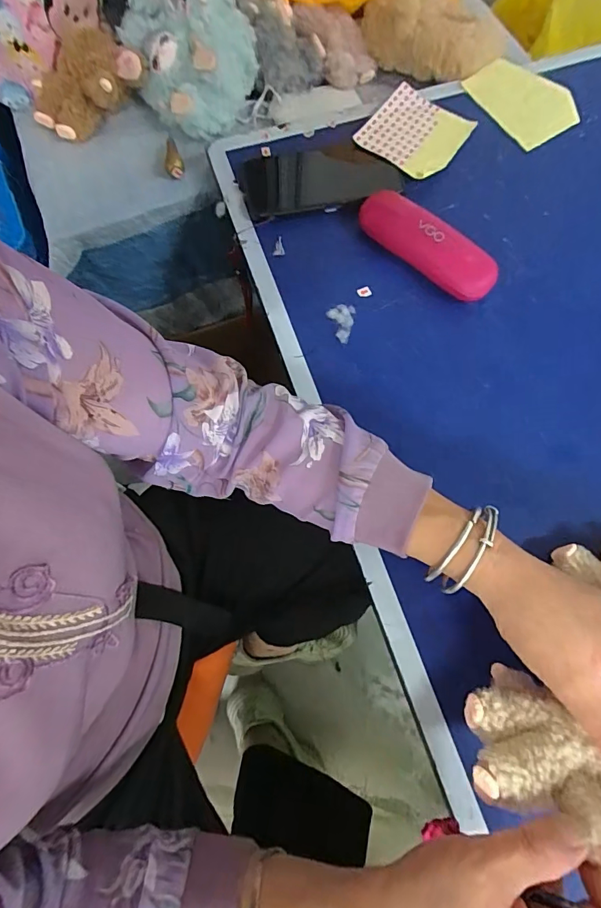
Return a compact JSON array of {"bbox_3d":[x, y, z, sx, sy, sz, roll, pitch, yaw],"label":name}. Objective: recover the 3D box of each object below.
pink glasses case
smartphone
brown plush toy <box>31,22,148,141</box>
[{"bbox_3d":[0.125,-0.207,0.437,0.148,0.038,0.038,38,77,11],"label":"pink glasses case"},{"bbox_3d":[0.022,-0.296,0.471,0.164,0.014,0.083,-7,73,-1],"label":"smartphone"},{"bbox_3d":[-0.247,-0.426,0.503,0.128,0.055,0.088,-30,75,-8],"label":"brown plush toy"}]

